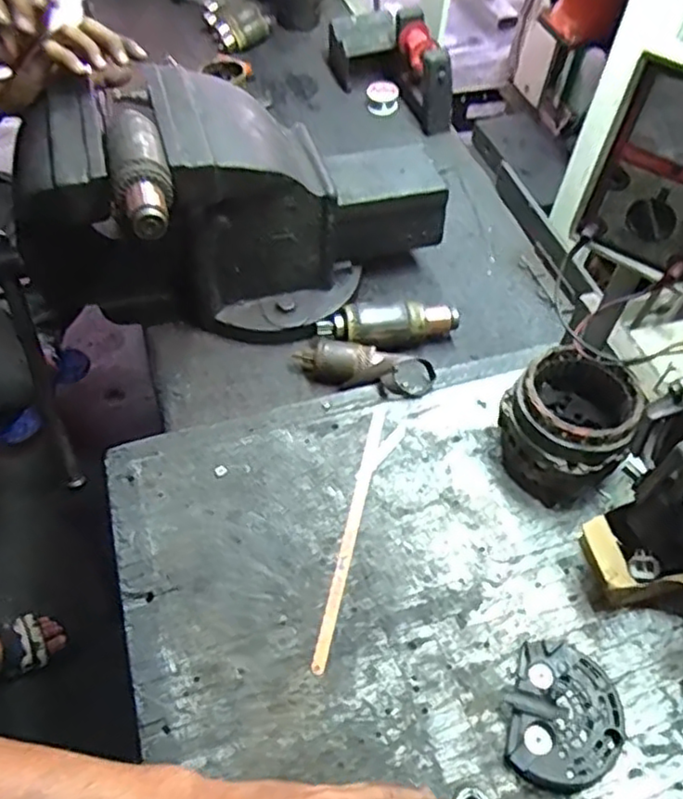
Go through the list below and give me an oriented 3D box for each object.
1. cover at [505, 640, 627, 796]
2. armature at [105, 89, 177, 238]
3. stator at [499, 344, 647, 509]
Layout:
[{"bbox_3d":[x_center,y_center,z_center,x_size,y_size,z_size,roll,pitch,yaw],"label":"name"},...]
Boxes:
[{"bbox_3d":[0.198,0.280,0.596,0.099,0.022,0.121,8,55,3],"label":"cover"},{"bbox_3d":[-0.197,-0.224,0.653,0.056,0.049,0.166,-9,56,-9],"label":"armature"},{"bbox_3d":[0.235,0.031,0.720,0.121,0.123,0.127,1,55,-2],"label":"stator"}]

